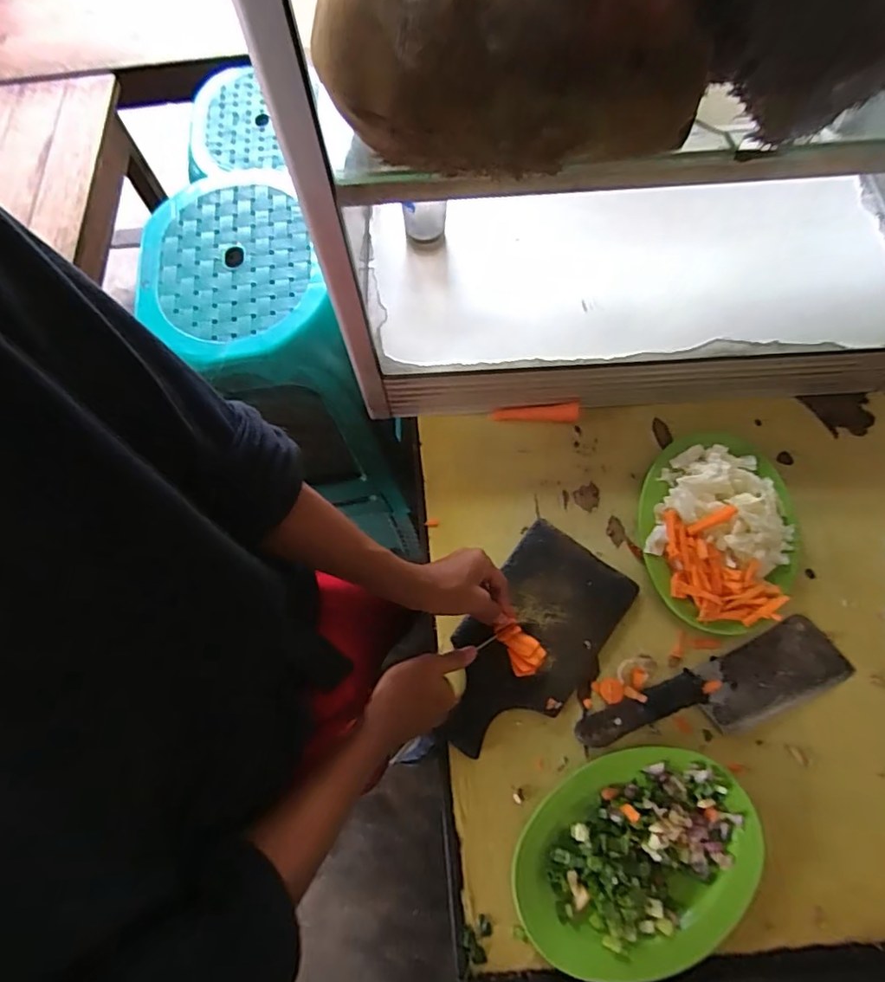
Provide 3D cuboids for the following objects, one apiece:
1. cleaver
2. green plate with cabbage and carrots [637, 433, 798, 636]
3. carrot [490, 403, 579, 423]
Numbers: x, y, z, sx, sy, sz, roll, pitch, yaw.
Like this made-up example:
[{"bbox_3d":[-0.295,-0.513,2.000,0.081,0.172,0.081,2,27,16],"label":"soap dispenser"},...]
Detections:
[{"bbox_3d":[0.303,0.226,0.597,0.311,0.022,0.076,-22,70,-5],"label":"cleaver"},{"bbox_3d":[0.334,0.043,0.654,0.181,0.040,0.247,7,70,5],"label":"green plate with cabbage and carrots"},{"bbox_3d":[0.120,-0.101,0.707,0.109,0.020,0.018,3,70,4],"label":"carrot"}]

